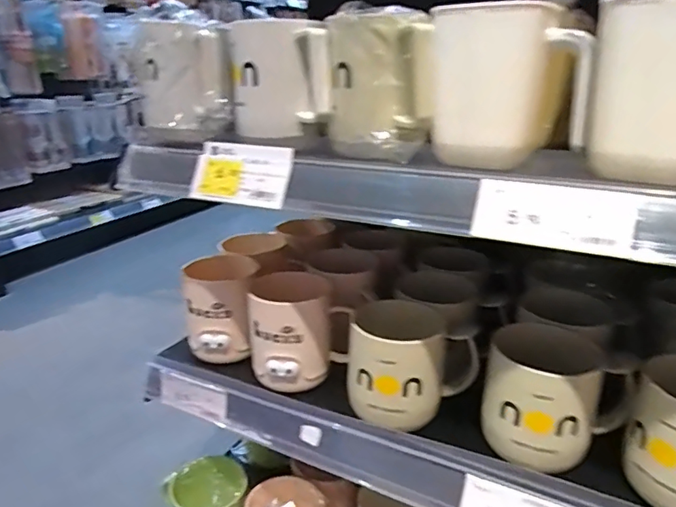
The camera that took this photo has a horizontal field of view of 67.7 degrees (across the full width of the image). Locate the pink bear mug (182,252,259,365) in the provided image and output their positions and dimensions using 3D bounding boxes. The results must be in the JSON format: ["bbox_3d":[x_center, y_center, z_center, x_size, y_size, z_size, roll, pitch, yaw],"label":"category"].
[{"bbox_3d":[-0.130,0.058,0.566,0.075,0.104,0.085,-4,22,-10],"label":"pink bear mug"}]

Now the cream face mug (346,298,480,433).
[{"bbox_3d":[0.063,0.101,0.460,0.093,0.085,0.102,18,27,38],"label":"cream face mug"}]

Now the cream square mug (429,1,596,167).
[{"bbox_3d":[0.116,-0.117,0.355,0.098,0.099,0.070,4,22,11],"label":"cream square mug"}]

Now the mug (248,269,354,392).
[{"bbox_3d":[-0.042,0.075,0.515,0.092,0.098,0.079,-5,22,-12],"label":"mug"}]

